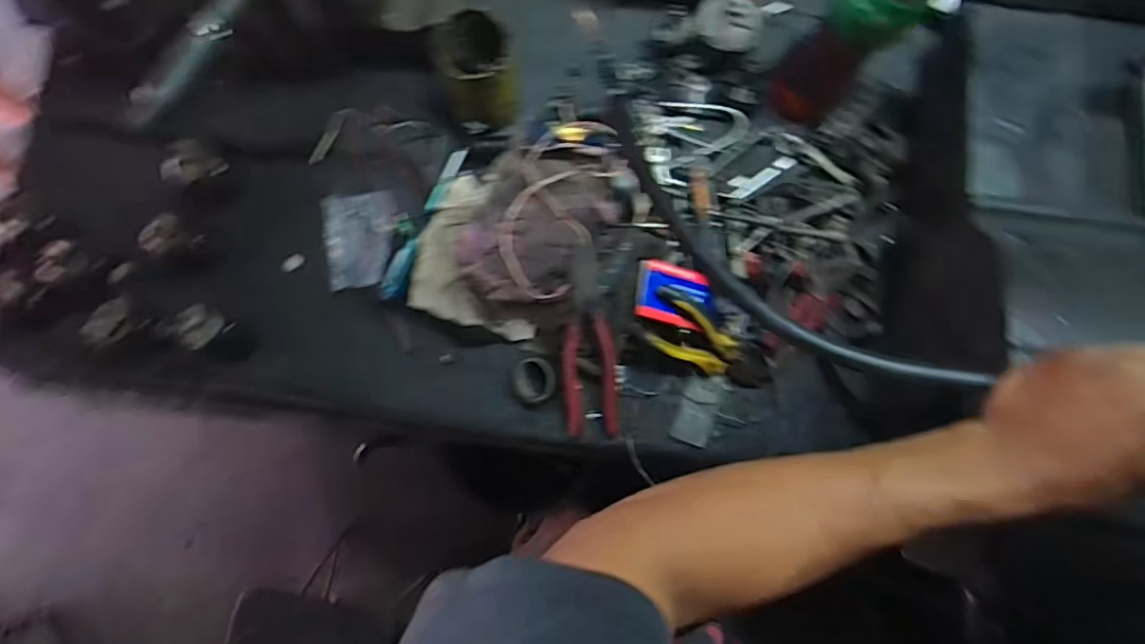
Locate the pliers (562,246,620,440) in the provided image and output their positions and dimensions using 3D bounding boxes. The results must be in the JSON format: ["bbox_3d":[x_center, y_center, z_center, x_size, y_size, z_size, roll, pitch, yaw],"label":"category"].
[{"bbox_3d":[0.017,0.022,0.625,0.055,0.029,0.194,-3,99,-2],"label":"pliers"}]

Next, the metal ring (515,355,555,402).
[{"bbox_3d":[-0.038,0.061,0.639,0.043,0.012,0.048,-26,77,18],"label":"metal ring"}]

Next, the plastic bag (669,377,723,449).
[{"bbox_3d":[0.132,0.092,0.641,0.036,0.008,0.073,21,81,2],"label":"plastic bag"}]

